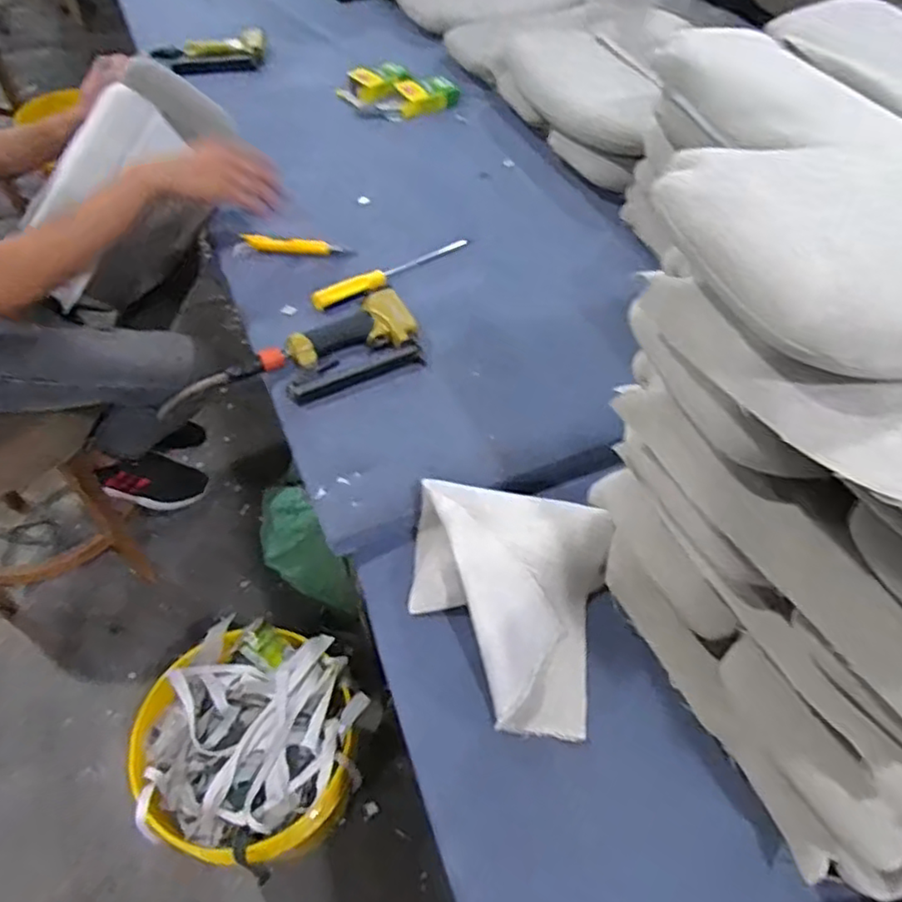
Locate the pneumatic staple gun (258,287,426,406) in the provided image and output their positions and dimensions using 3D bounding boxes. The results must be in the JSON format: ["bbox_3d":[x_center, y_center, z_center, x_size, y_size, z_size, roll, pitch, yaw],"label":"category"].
[{"bbox_3d":[-0.142,-0.135,0.890,0.218,0.042,0.127,-26,58,-20],"label":"pneumatic staple gun"}]

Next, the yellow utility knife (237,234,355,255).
[{"bbox_3d":[-0.237,-0.318,1.030,0.160,0.025,0.019,-1,51,-22],"label":"yellow utility knife"}]

